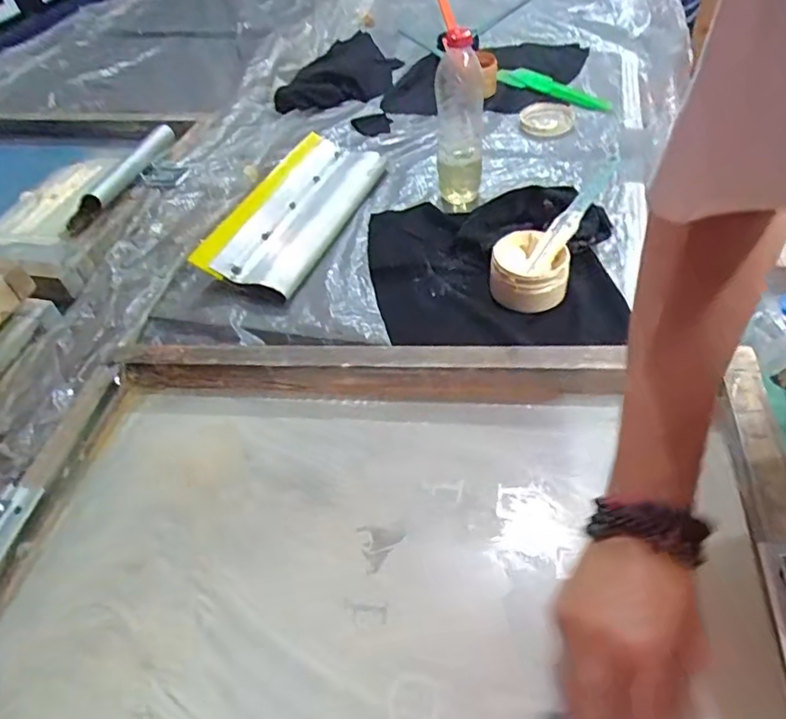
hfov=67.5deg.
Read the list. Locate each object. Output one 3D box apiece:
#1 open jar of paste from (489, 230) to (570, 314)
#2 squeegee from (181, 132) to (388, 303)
[{"bbox_3d":[0.162,-0.105,0.703,0.089,0.058,0.083,-3,47,4],"label":"open jar of paste"},{"bbox_3d":[-0.137,-0.226,0.860,0.143,0.048,0.361,12,50,17],"label":"squeegee"}]

